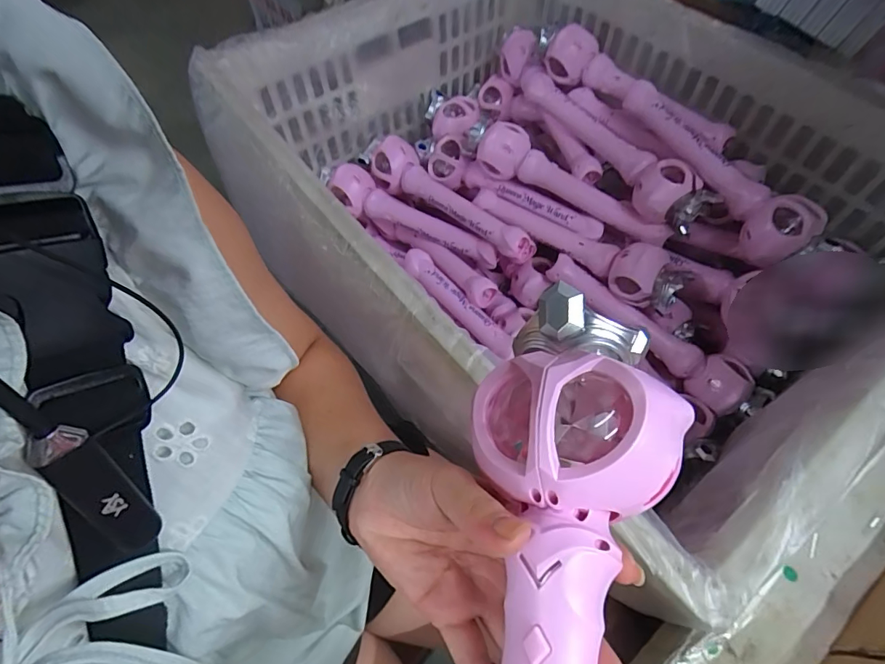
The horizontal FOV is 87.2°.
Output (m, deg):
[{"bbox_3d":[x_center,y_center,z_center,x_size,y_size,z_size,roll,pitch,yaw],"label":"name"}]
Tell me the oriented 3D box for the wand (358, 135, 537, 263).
[{"bbox_3d":[0.003,-0.228,0.808,0.349,0.086,0.083,33,66,19],"label":"wand"}]

